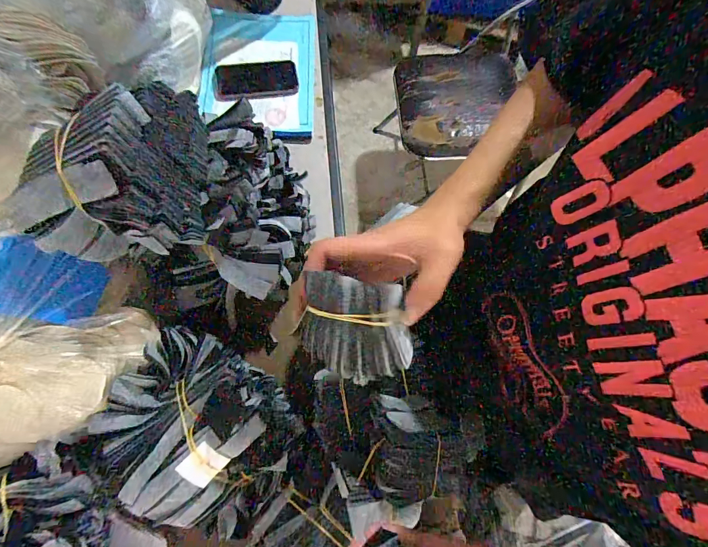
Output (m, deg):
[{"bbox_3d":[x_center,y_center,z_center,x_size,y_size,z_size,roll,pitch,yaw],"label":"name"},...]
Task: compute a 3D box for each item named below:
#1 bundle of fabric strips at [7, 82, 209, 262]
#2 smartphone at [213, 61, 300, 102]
[{"bbox_3d":[-0.250,-0.115,0.405,0.156,0.104,0.181,-4,73,-3],"label":"bundle of fabric strips"},{"bbox_3d":[-0.188,-0.369,0.734,0.155,0.009,0.084,-9,73,-5],"label":"smartphone"}]

